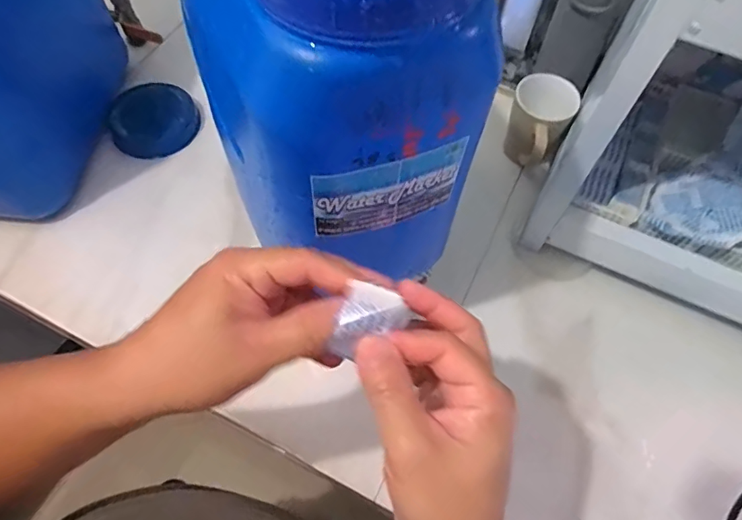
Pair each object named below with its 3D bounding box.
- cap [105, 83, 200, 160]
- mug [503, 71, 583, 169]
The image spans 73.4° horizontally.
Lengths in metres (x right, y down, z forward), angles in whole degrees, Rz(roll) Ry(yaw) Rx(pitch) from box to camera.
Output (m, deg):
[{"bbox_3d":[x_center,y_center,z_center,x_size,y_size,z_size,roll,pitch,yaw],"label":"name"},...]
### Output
[{"bbox_3d":[-0.304,-0.200,0.689,0.116,0.041,0.102,-36,69,-19],"label":"cap"},{"bbox_3d":[0.208,-0.168,0.647,0.075,0.098,0.098,31,65,13],"label":"mug"}]

